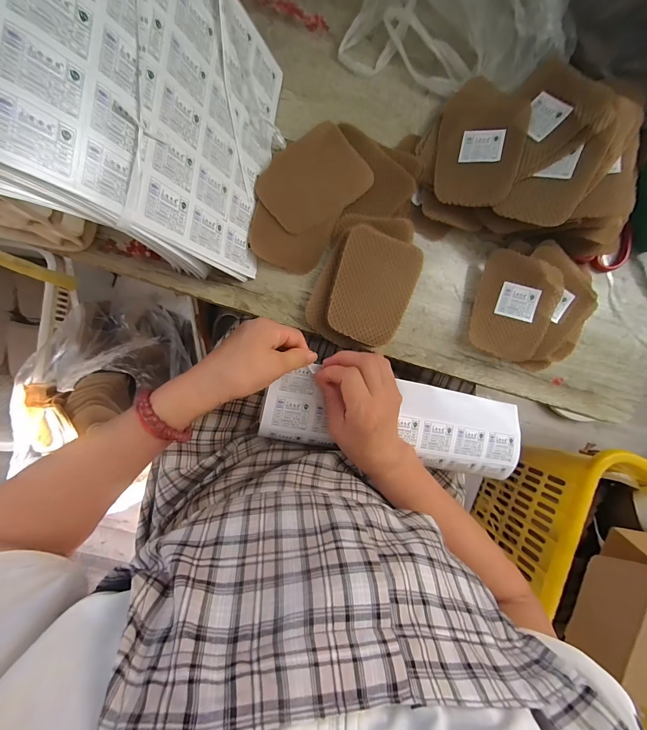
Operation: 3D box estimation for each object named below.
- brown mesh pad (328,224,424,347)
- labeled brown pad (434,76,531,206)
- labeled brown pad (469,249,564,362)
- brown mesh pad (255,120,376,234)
[{"bbox_3d":[0.058,-0.090,0.371,0.092,0.006,0.124,20,88,-6],"label":"brown mesh pad"},{"bbox_3d":[0.186,-0.267,0.375,0.093,0.006,0.162,8,83,17],"label":"labeled brown pad"},{"bbox_3d":[0.233,-0.071,0.388,0.091,0.008,0.122,15,95,5],"label":"labeled brown pad"},{"bbox_3d":[-0.012,-0.215,0.368,0.124,0.007,0.089,-39,100,-6],"label":"brown mesh pad"}]

